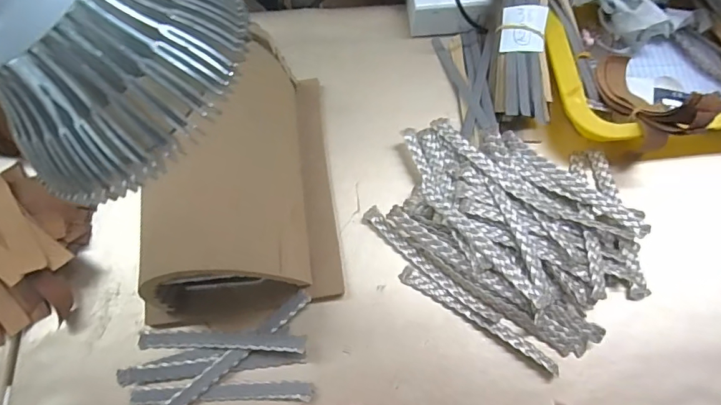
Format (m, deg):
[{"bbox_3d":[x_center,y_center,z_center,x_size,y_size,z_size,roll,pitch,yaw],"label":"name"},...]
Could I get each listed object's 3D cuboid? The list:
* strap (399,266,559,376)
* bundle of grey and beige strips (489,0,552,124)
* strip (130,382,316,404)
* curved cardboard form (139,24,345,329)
[{"bbox_3d":[0.093,0.089,0.360,0.135,0.010,0.016,31,74,12],"label":"strap"},{"bbox_3d":[0.144,-0.145,0.411,0.046,0.028,0.140,3,90,3],"label":"bundle of grey and beige strips"},{"bbox_3d":[-0.104,0.145,0.347,0.136,0.008,0.014,-2,70,1],"label":"strip"},{"bbox_3d":[-0.090,-0.022,0.357,0.146,0.104,0.215,0,70,2],"label":"curved cardboard form"}]

